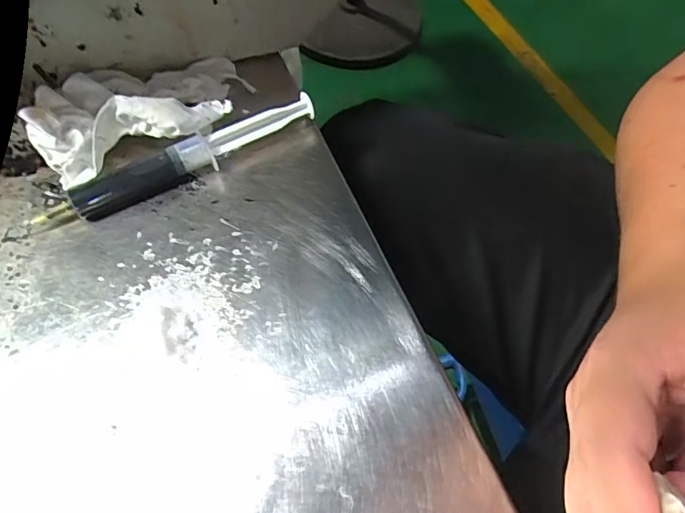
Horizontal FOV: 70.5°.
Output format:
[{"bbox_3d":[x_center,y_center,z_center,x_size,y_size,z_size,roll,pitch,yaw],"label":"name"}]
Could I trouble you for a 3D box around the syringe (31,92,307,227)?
[{"bbox_3d":[-0.087,-0.054,0.271,0.157,0.018,0.017,-28,65,-17],"label":"syringe"}]

